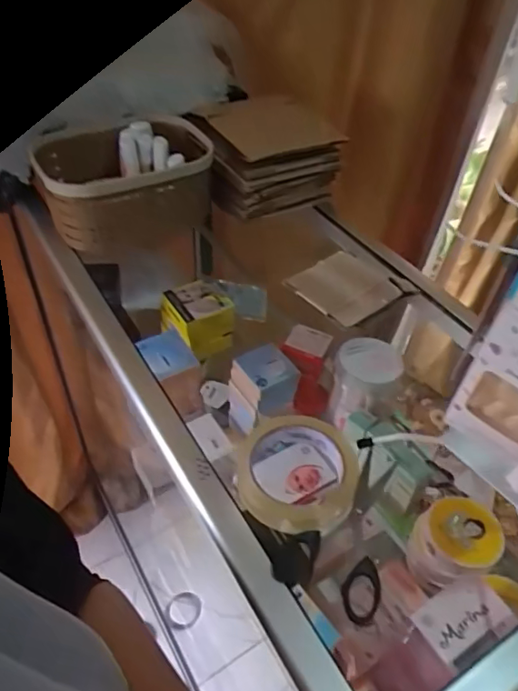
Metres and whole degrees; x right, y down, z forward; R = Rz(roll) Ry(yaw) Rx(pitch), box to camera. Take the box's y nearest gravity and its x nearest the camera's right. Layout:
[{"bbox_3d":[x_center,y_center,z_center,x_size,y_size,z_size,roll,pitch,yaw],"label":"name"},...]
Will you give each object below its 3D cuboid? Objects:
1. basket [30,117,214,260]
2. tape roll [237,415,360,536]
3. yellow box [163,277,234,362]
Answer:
[{"bbox_3d":[-0.166,-0.209,0.703,0.203,0.101,0.159,-17,47,-20],"label":"basket"},{"bbox_3d":[0.033,0.107,0.459,0.099,0.031,0.098,2,44,-2],"label":"tape roll"},{"bbox_3d":[-0.098,-0.040,0.861,0.081,0.092,0.092,-27,51,-28],"label":"yellow box"}]

